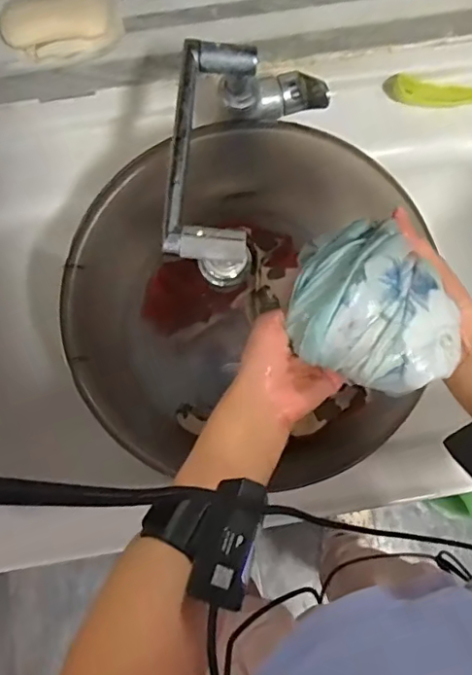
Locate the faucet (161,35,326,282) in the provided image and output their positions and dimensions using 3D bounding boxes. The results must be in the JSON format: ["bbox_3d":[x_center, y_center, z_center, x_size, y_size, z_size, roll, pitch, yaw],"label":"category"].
[{"bbox_3d":[-0.005,-0.173,0.503,0.114,0.098,0.240,21,79,4],"label":"faucet"}]

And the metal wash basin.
[{"bbox_3d":[0.006,-0.029,0.586,0.339,0.136,0.357,0,78,0],"label":"metal wash basin"}]

